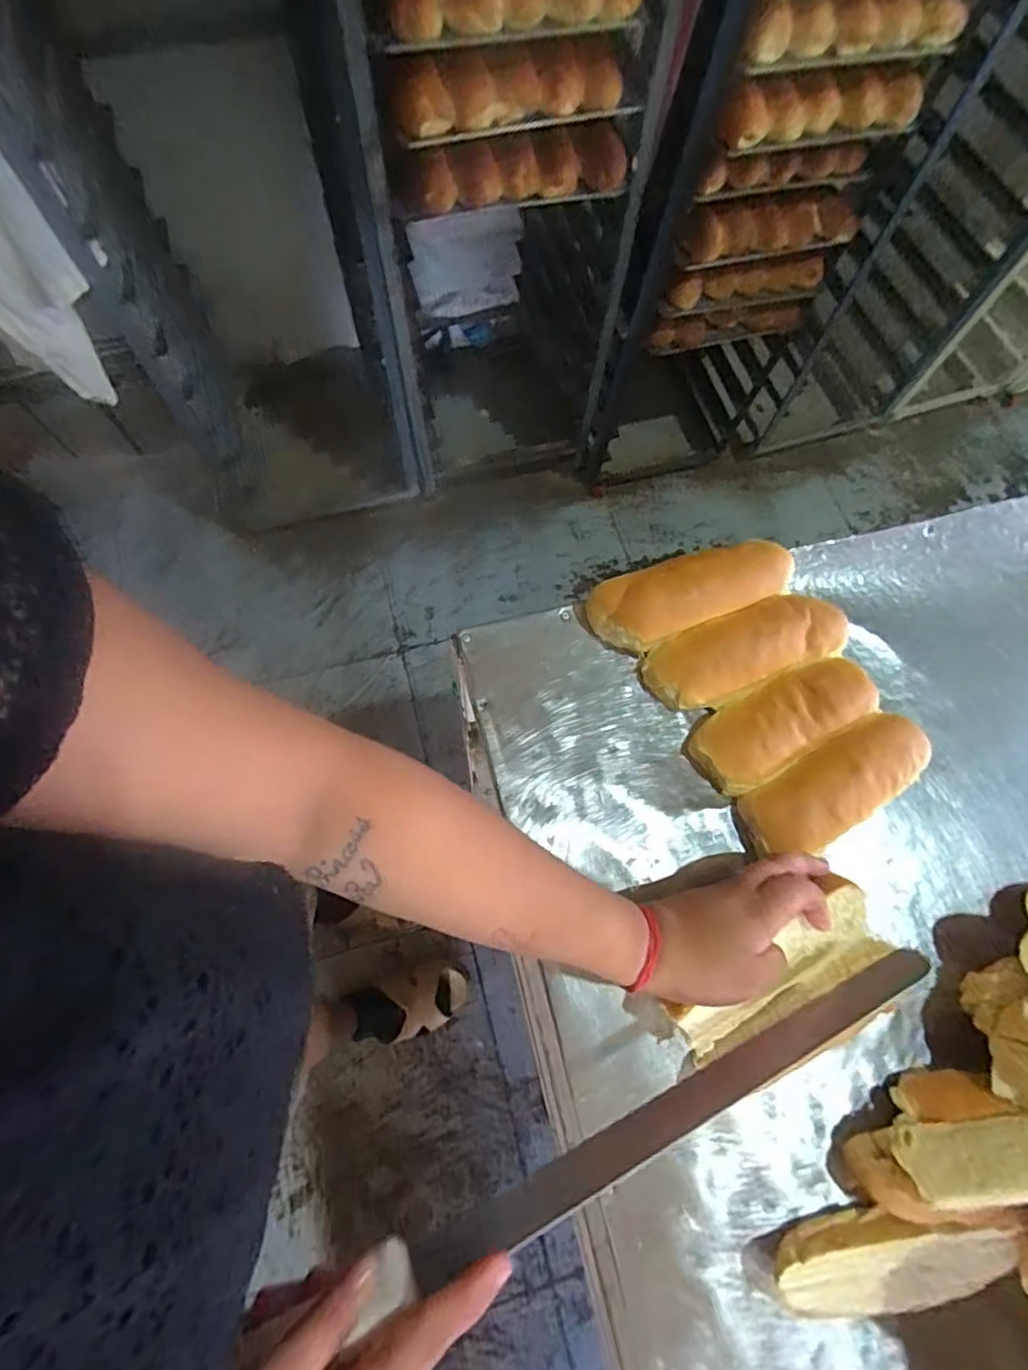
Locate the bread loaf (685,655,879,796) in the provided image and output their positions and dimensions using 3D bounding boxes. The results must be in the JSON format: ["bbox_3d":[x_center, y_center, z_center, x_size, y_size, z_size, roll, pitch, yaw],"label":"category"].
[{"bbox_3d":[0.200,0.026,0.444,0.143,0.041,0.058,-29,74,-13],"label":"bread loaf"}]

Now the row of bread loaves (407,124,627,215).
[{"bbox_3d":[0.010,-0.703,0.821,0.320,0.082,0.071,-15,71,-8],"label":"row of bread loaves"}]

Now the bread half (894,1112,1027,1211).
[{"bbox_3d":[0.293,0.260,0.326,0.145,0.038,0.033,-4,70,-4],"label":"bread half"}]

